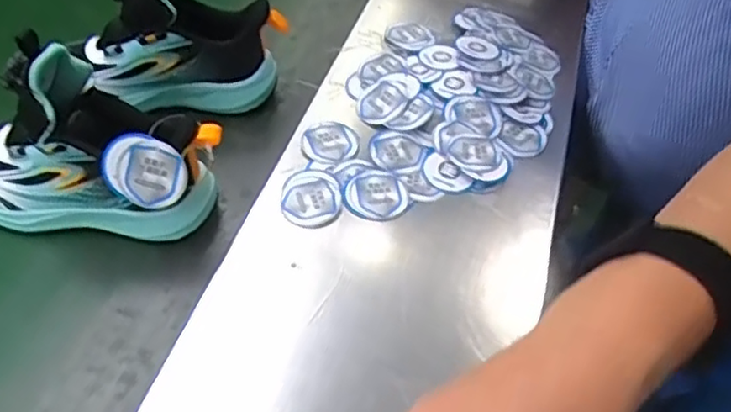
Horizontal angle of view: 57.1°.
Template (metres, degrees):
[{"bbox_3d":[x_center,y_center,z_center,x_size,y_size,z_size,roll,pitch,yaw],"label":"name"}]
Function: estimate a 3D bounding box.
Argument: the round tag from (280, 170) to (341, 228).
[{"bbox_3d":[-0.044,-0.009,0.547,0.049,0.006,0.056,7,49,-1],"label":"round tag"}]

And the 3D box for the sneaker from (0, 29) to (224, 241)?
[{"bbox_3d":[-0.221,-0.045,0.507,0.219,0.135,0.081,7,49,0],"label":"sneaker"}]

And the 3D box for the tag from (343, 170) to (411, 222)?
[{"bbox_3d":[0.010,-0.010,0.551,0.051,0.005,0.051,3,49,-4],"label":"tag"}]

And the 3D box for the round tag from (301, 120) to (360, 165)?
[{"bbox_3d":[-0.030,-0.058,0.589,0.049,0.007,0.053,3,49,-4],"label":"round tag"}]

